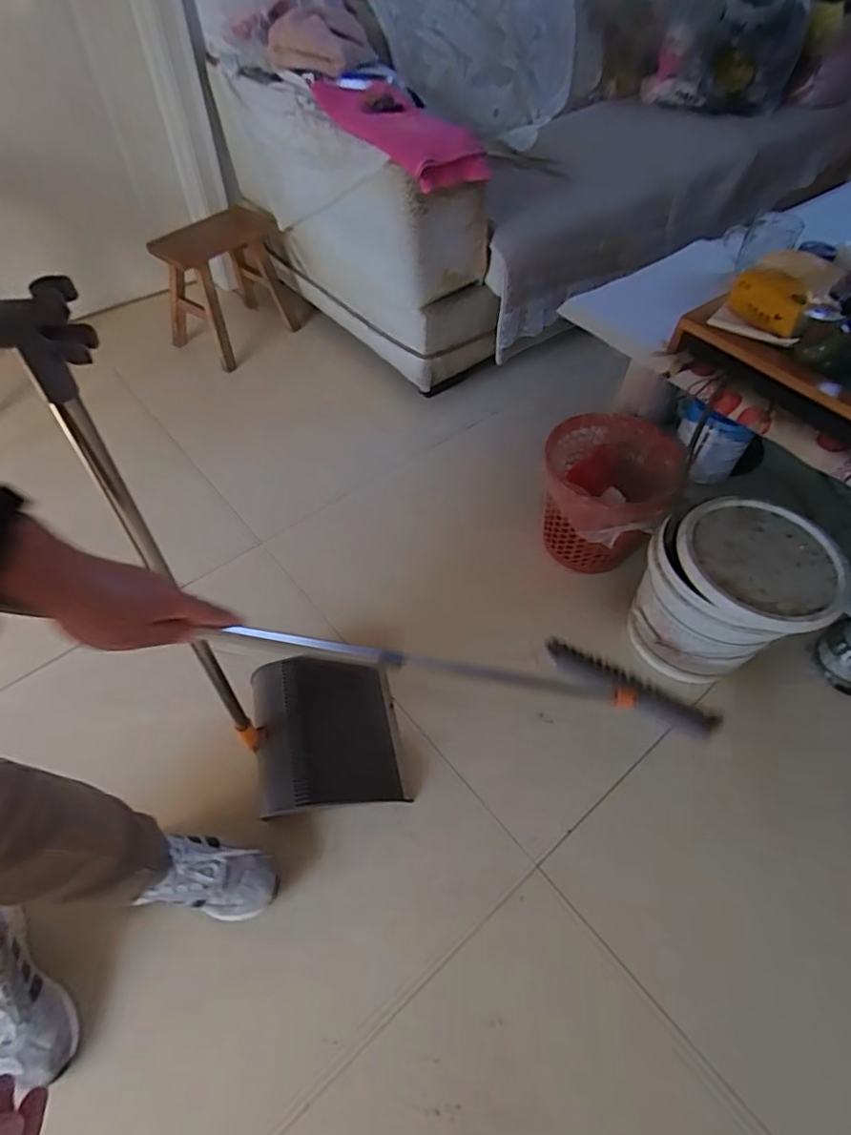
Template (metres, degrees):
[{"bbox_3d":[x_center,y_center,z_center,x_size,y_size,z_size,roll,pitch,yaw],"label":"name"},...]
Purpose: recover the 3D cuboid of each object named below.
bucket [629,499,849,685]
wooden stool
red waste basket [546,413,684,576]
[{"bbox_3d":[0.478,0.050,0.946,0.256,0.246,0.227,17,55,11],"label":"bucket"},{"bbox_3d":[-0.567,-0.825,1.648,0.286,0.338,0.375,32,59,21],"label":"wooden stool"},{"bbox_3d":[0.333,-0.130,1.099,0.242,0.235,0.220,0,53,-1],"label":"red waste basket"}]

